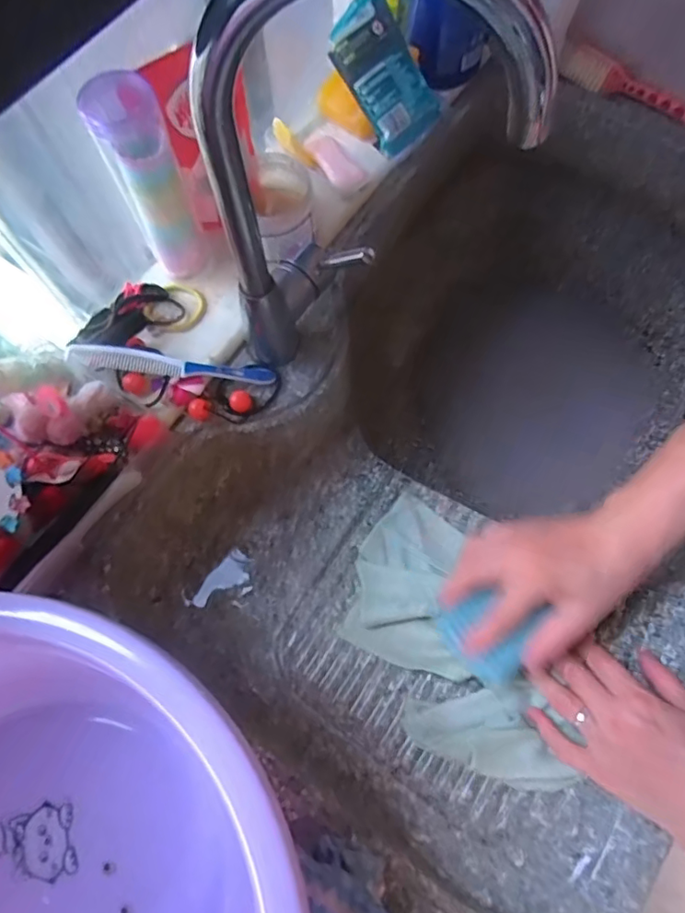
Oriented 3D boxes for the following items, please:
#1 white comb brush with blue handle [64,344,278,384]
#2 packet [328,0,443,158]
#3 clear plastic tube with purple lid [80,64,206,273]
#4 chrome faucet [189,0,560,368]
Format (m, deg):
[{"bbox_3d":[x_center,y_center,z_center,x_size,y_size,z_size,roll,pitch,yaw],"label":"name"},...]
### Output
[{"bbox_3d":[-0.156,-0.085,0.512,0.185,0.009,0.019,6,71,-11],"label":"white comb brush with blue handle"},{"bbox_3d":[0.044,-0.397,0.576,0.075,0.018,0.133,-41,118,5],"label":"packet"},{"bbox_3d":[-0.166,-0.238,0.480,0.053,0.170,0.055,-14,72,-4],"label":"clear plastic tube with purple lid"},{"bbox_3d":[0.010,-0.184,0.382,0.195,0.327,0.076,-1,71,0],"label":"chrome faucet"}]

